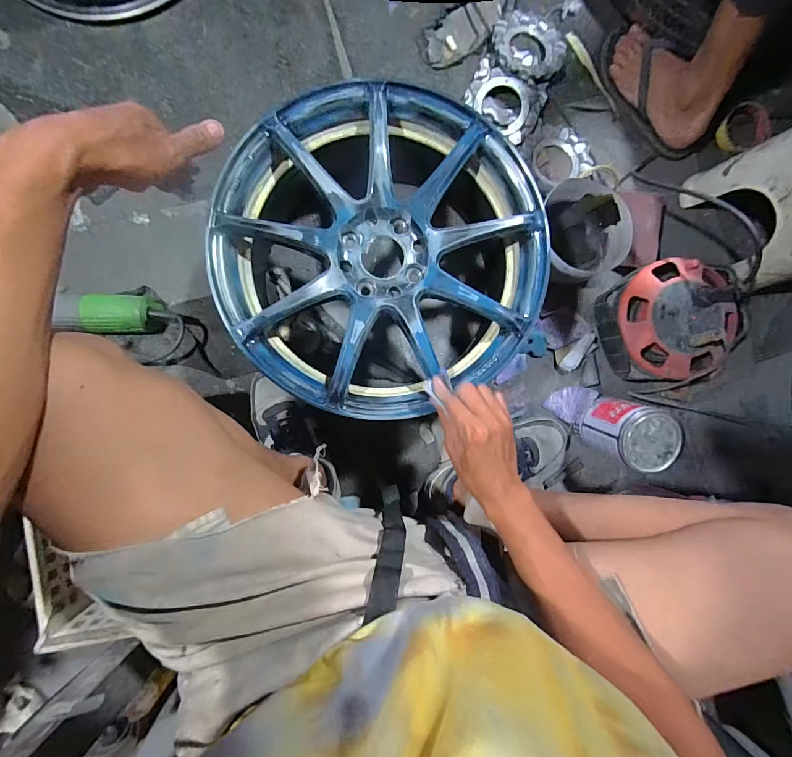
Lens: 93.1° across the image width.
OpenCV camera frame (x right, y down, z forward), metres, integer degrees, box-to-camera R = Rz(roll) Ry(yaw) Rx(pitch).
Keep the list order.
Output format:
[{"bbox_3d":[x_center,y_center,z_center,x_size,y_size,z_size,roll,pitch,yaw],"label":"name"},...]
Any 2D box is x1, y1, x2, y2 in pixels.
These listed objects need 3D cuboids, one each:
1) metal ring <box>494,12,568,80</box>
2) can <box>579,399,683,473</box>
[{"bbox_3d":[0.242,-0.604,0.678,0.135,0.020,0.126,0,91,-3],"label":"metal ring"},{"bbox_3d":[0.394,0.094,0.645,0.112,0.124,0.104,0,91,-3],"label":"can"}]

